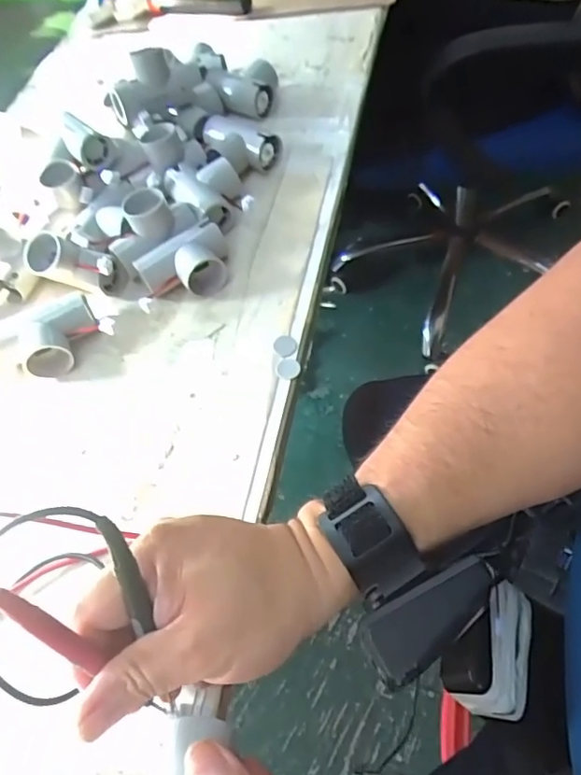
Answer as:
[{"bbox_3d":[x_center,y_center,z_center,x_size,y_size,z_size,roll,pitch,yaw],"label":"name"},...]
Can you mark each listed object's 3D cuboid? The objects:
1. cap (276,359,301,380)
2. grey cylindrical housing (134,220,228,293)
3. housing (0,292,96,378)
[{"bbox_3d":[-0.001,-0.013,0.406,0.017,0.004,0.017,-5,56,8],"label":"cap"},{"bbox_3d":[-0.082,-0.098,0.456,0.075,0.033,0.045,-37,58,-13],"label":"grey cylindrical housing"},{"bbox_3d":[-0.190,-0.037,0.432,0.075,0.035,0.045,-19,55,-1],"label":"housing"}]

